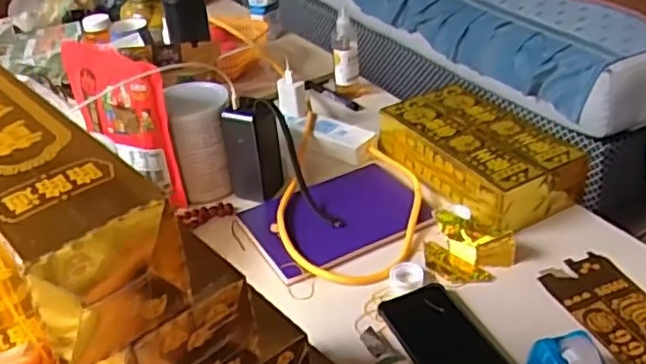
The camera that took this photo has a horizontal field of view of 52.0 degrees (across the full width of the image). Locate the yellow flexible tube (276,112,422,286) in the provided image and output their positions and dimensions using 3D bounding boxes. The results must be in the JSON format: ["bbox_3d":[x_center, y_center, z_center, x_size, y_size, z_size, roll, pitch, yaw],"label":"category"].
[{"bbox_3d":[0.037,0.009,0.849,0.174,0.030,0.324,1,35,10],"label":"yellow flexible tube"}]

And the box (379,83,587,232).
[{"bbox_3d":[0.197,-0.039,0.866,0.139,0.065,0.247,-22,37,-22],"label":"box"}]

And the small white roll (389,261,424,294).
[{"bbox_3d":[0.092,0.104,0.724,0.036,0.012,0.038,-4,34,3],"label":"small white roll"}]

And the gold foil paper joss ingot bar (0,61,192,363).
[{"bbox_3d":[-0.130,-0.012,0.253,0.045,0.046,0.220,-30,41,-31],"label":"gold foil paper joss ingot bar"}]

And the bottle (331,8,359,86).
[{"bbox_3d":[0.035,-0.219,1.071,0.040,0.119,0.031,-5,34,2],"label":"bottle"}]

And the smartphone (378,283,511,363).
[{"bbox_3d":[0.122,0.160,0.631,0.076,0.014,0.164,-17,36,-16],"label":"smartphone"}]

